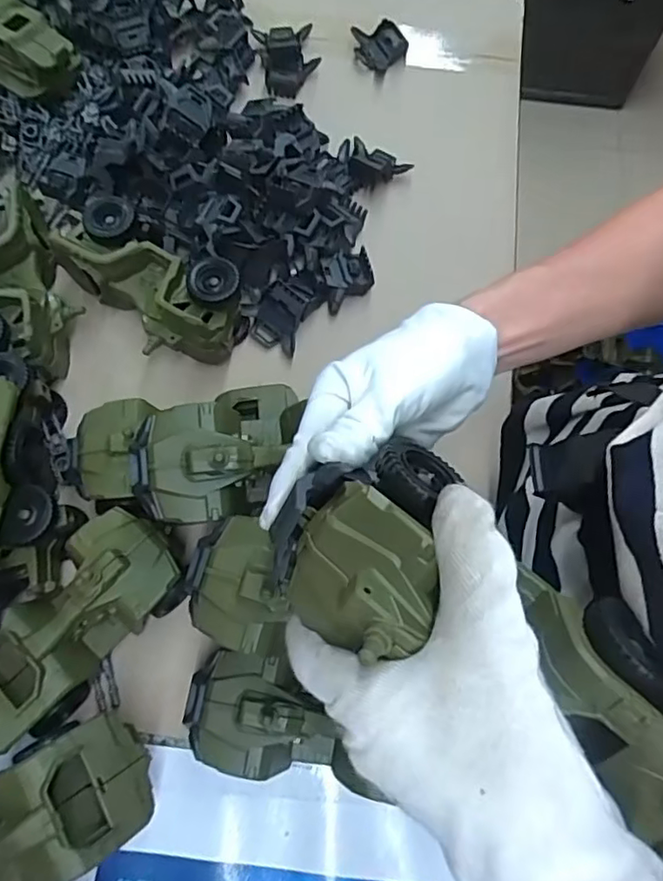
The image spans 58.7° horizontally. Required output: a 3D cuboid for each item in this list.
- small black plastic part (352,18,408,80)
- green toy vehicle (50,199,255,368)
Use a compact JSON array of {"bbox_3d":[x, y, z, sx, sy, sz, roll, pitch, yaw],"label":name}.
[{"bbox_3d":[0.056,-0.446,0.672,0.055,0.030,0.055,-12,73,-5],"label":"small black plastic part"},{"bbox_3d":[-0.167,-0.141,0.525,0.191,0.071,0.087,35,75,10],"label":"green toy vehicle"}]

